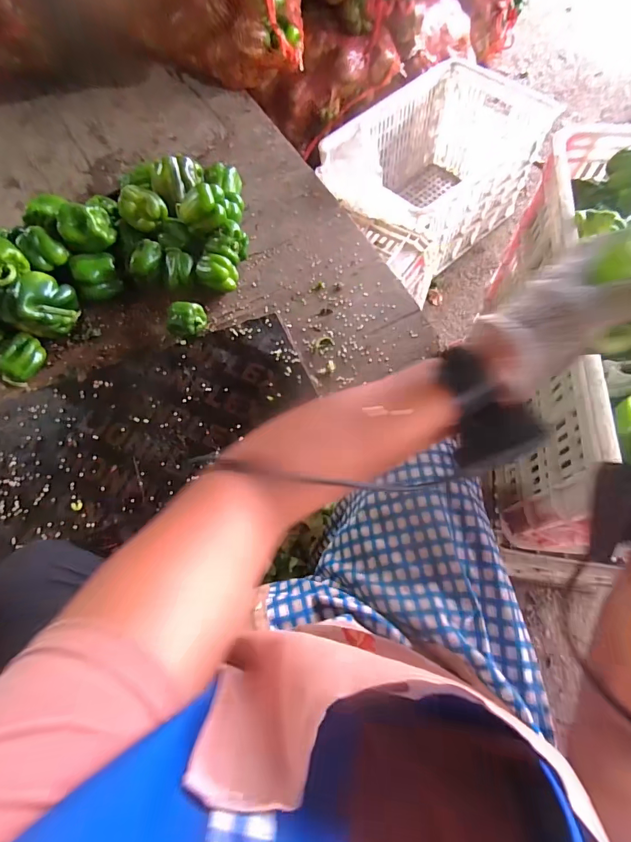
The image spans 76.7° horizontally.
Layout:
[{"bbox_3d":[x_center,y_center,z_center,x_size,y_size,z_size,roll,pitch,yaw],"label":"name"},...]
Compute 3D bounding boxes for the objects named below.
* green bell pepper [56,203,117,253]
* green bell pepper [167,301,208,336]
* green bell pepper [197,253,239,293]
[{"bbox_3d":[-0.390,-0.327,0.678,0.084,0.060,0.064,-31,69,-9],"label":"green bell pepper"},{"bbox_3d":[-0.220,-0.168,0.667,0.067,0.050,0.051,6,68,6],"label":"green bell pepper"},{"bbox_3d":[-0.173,-0.259,0.707,0.067,0.057,0.049,13,69,9],"label":"green bell pepper"}]

